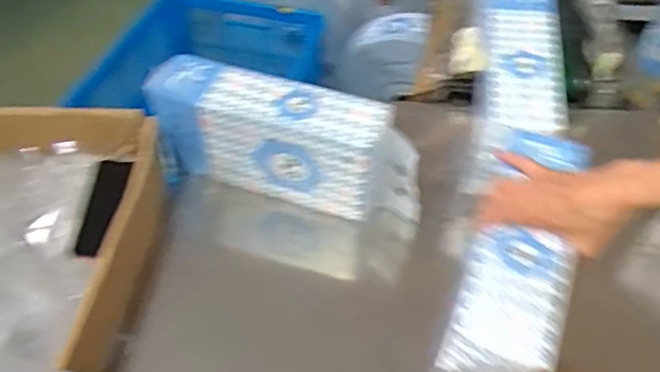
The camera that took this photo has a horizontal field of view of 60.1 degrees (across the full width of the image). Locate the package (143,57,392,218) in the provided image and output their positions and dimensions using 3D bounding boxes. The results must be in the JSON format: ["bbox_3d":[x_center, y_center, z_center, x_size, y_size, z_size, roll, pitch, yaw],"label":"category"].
[{"bbox_3d":[-0.086,-0.071,0.837,0.334,0.152,0.093,15,50,12],"label":"package"}]

